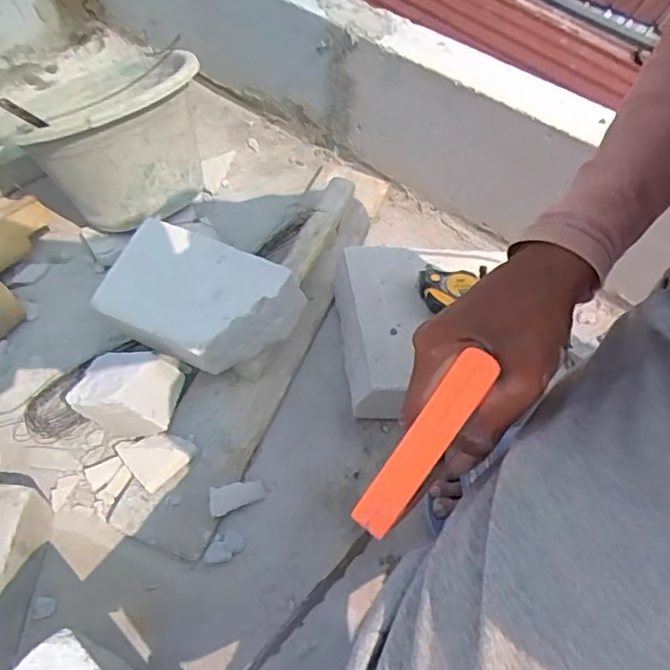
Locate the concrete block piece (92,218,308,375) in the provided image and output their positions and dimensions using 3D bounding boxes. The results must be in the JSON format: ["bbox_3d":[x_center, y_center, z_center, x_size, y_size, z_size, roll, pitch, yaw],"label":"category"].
[{"bbox_3d":[-0.151,-0.038,0.645,0.204,0.078,0.127,20,58,13],"label":"concrete block piece"}]

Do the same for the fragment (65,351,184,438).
[{"bbox_3d":[-0.221,0.063,0.630,0.099,0.090,0.071,11,55,5],"label":"fragment"}]

